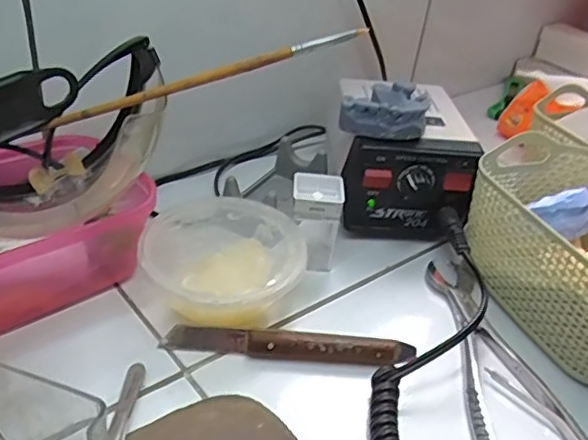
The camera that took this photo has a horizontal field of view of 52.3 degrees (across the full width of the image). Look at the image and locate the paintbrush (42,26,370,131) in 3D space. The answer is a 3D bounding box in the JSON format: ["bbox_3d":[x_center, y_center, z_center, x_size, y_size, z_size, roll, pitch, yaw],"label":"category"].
[{"bbox_3d":[-0.056,-0.082,0.353,0.198,0.007,0.005,-14,34,10],"label":"paintbrush"}]

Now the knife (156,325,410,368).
[{"bbox_3d":[-0.002,0.074,0.361,0.148,0.013,0.017,7,35,-1],"label":"knife"}]

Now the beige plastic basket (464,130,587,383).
[{"bbox_3d":[0.202,0.022,0.418,0.132,0.081,0.184,-12,39,-25],"label":"beige plastic basket"}]

